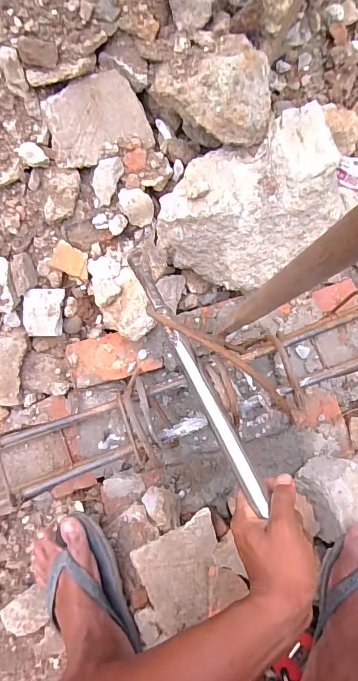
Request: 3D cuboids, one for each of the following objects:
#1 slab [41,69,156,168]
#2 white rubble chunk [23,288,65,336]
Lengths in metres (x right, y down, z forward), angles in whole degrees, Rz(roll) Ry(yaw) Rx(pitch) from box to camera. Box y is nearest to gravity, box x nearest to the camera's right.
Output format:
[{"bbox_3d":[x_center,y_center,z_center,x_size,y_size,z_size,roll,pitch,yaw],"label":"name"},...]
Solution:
[{"bbox_3d":[-0.114,-0.310,0.564,0.139,0.019,0.101,-20,119,-10],"label":"slab"},{"bbox_3d":[-0.214,-0.044,0.634,0.060,0.015,0.074,0,98,-16],"label":"white rubble chunk"}]

